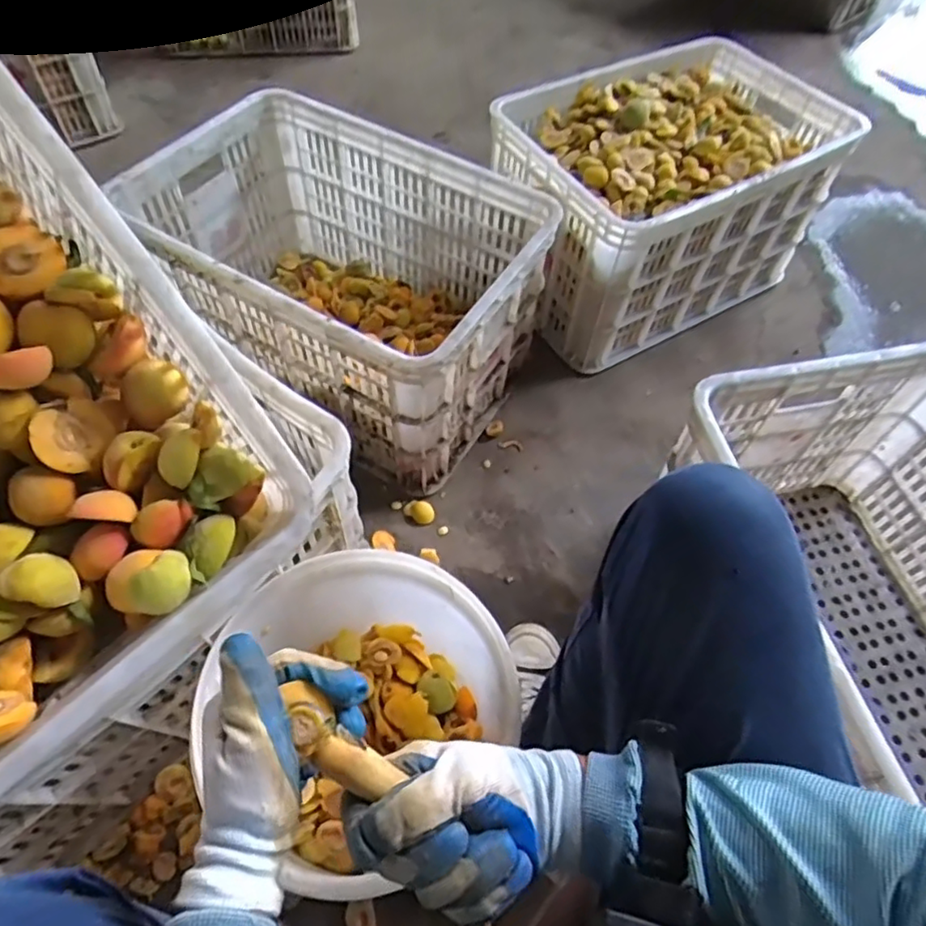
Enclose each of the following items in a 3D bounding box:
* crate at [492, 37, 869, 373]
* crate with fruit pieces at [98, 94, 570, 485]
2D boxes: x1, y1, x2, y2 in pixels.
[{"bbox_3d":[0.335,-0.432,1.036,0.527,0.303,0.348,-24,61,-16],"label":"crate"},{"bbox_3d":[-0.170,-0.246,0.897,0.503,0.303,0.346,26,60,14],"label":"crate with fruit pieces"}]

